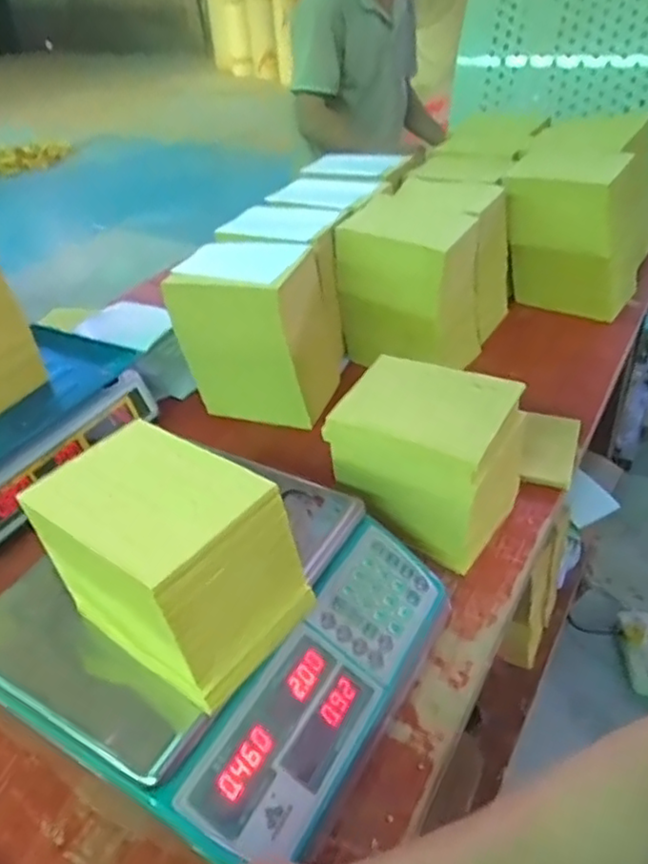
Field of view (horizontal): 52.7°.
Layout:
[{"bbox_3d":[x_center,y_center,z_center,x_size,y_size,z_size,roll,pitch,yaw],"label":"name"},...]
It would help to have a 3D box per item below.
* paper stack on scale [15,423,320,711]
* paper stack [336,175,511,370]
[{"bbox_3d":[-0.116,0.095,0.506,0.176,0.131,0.118,23,45,31],"label":"paper stack on scale"},{"bbox_3d":[0.153,-0.240,0.994,0.208,0.198,0.243,17,43,25],"label":"paper stack"}]

